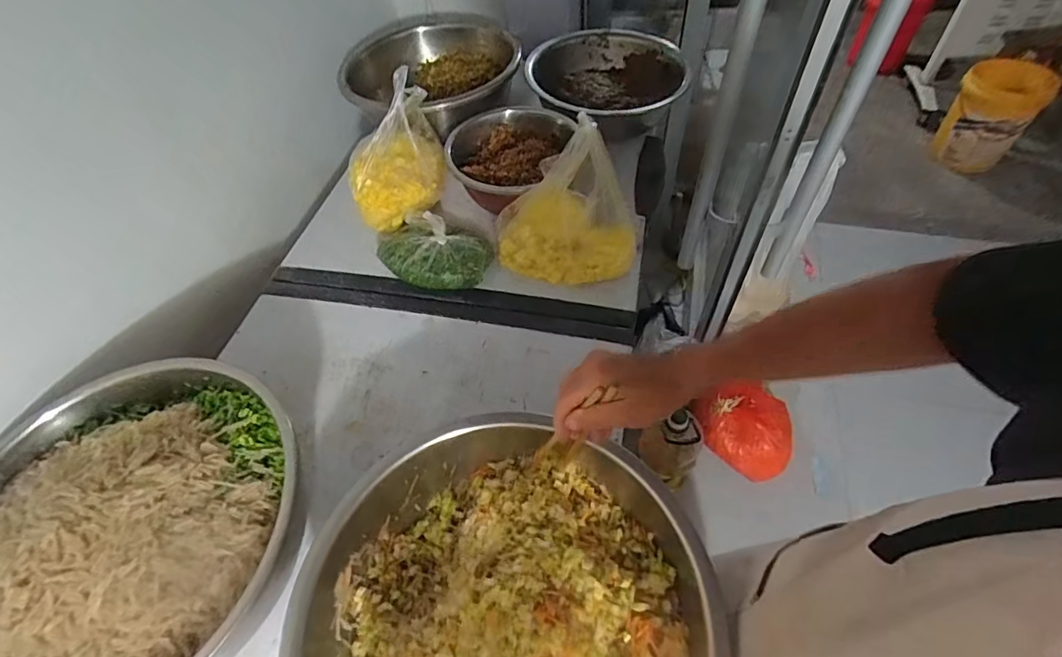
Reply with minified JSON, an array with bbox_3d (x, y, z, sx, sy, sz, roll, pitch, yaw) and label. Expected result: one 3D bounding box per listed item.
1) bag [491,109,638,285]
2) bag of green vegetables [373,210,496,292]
[{"bbox_3d":[0.055,-0.191,0.773,0.229,0.235,0.123,0,54,5],"label":"bag"},{"bbox_3d":[-0.168,-0.125,0.844,0.185,0.062,0.129,21,58,19],"label":"bag of green vegetables"}]

